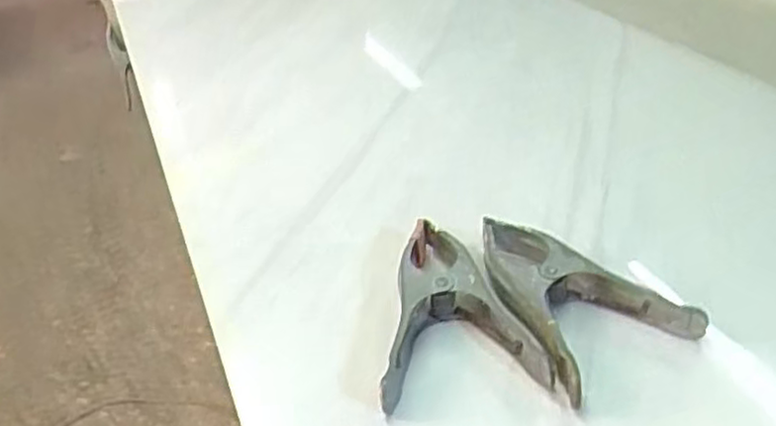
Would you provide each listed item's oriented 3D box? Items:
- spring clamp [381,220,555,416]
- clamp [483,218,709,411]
[{"bbox_3d":[0.042,0.059,0.496,0.101,0.031,0.158,-6,35,-1],"label":"spring clamp"},{"bbox_3d":[0.130,0.049,0.489,0.100,0.031,0.152,-15,36,-14],"label":"clamp"}]

